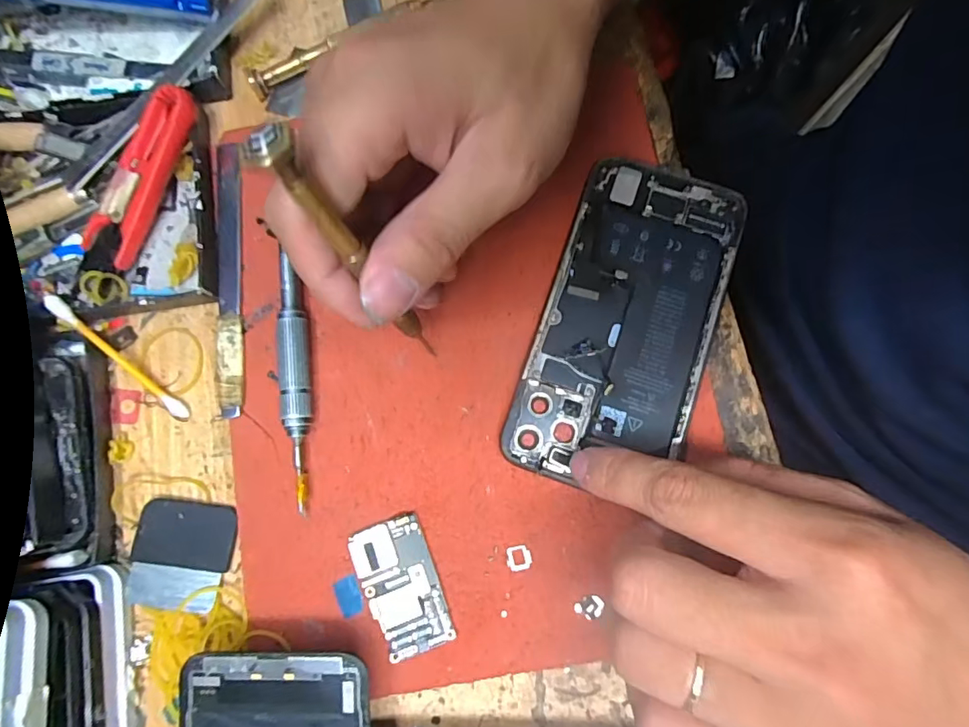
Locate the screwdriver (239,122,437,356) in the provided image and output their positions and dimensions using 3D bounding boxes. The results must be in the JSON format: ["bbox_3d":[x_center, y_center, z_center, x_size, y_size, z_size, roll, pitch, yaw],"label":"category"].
[{"bbox_3d":[-0.040,-0.032,0.175,0.011,0.115,0.012,28,77,23],"label":"screwdriver"}]

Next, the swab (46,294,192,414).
[{"bbox_3d":[-0.155,-0.002,0.219,0.071,0.005,0.006,45,79,-10],"label":"swab"}]

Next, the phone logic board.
[{"bbox_3d":[-0.033,0.088,0.204,0.028,0.004,0.050,-20,80,-3],"label":"phone logic board"}]

